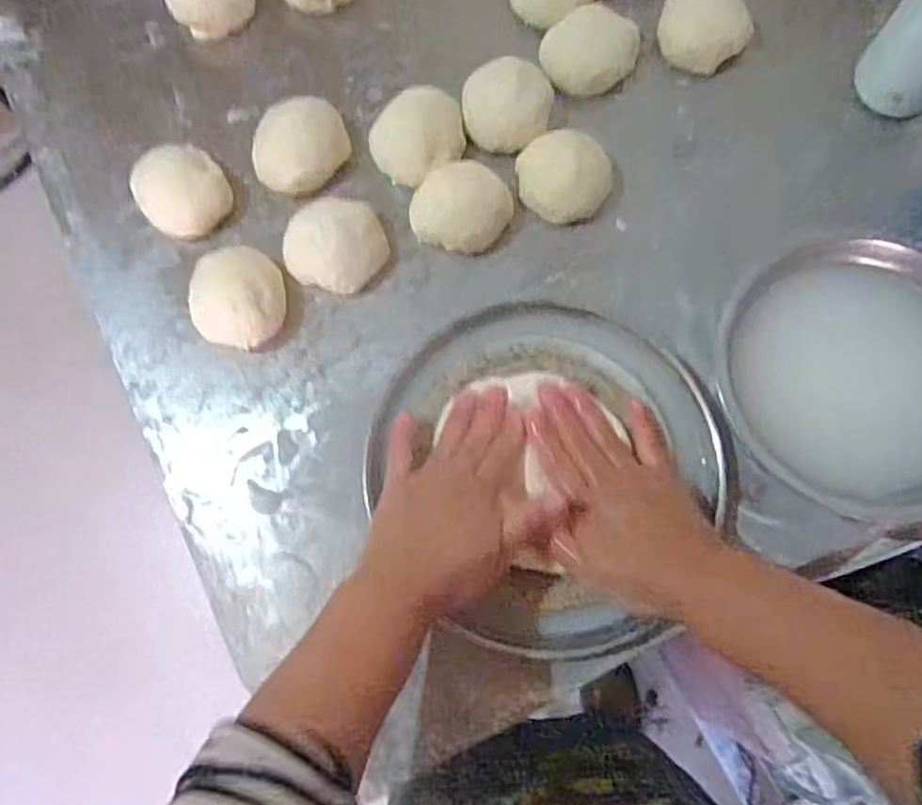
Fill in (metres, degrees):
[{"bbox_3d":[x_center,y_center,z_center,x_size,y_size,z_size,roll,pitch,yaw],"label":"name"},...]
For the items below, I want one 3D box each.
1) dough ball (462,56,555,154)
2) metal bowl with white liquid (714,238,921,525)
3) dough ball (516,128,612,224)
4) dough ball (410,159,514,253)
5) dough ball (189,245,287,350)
[{"bbox_3d":[0.036,-0.228,0.557,0.067,0.044,0.061,0,76,1],"label":"dough ball"},{"bbox_3d":[0.271,-0.019,0.484,0.165,0.061,0.189,-32,78,-7],"label":"metal bowl with white liquid"},{"bbox_3d":[0.080,-0.170,0.538,0.079,0.045,0.060,11,77,3],"label":"dough ball"},{"bbox_3d":[0.000,-0.148,0.543,0.077,0.036,0.069,30,78,8],"label":"dough ball"},{"bbox_3d":[-0.161,-0.080,0.514,0.068,0.036,0.075,-1,76,0],"label":"dough ball"}]

